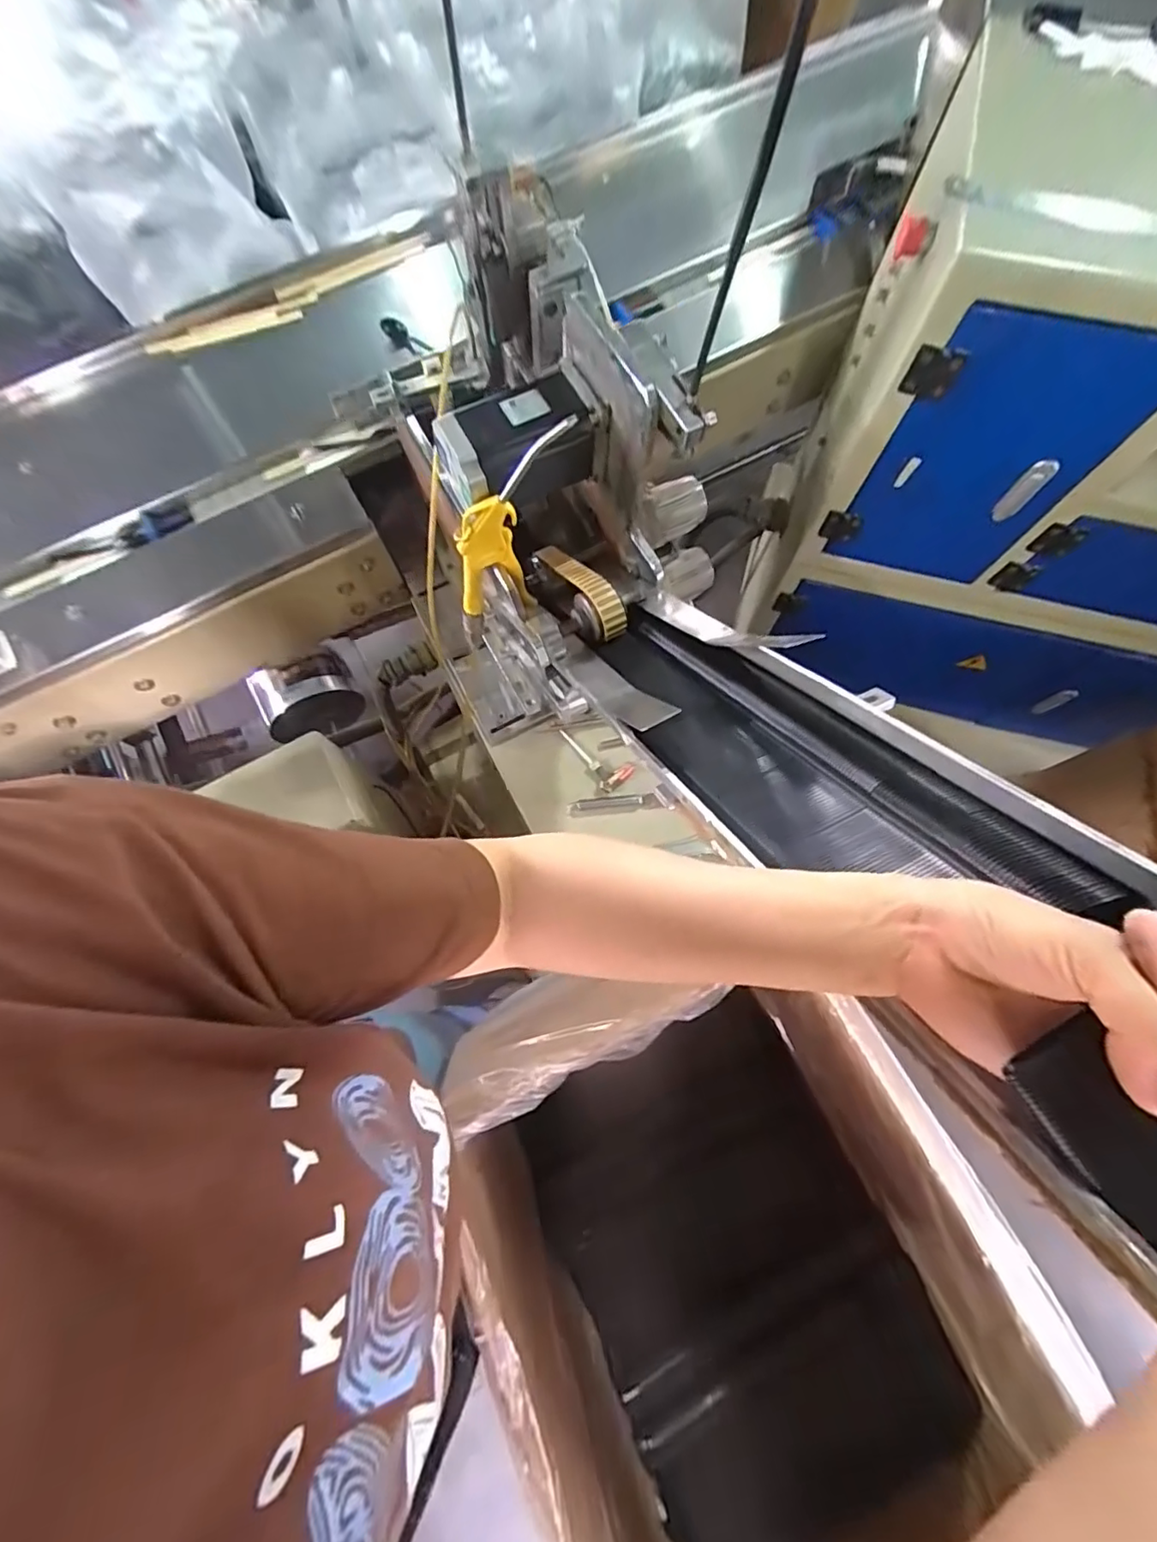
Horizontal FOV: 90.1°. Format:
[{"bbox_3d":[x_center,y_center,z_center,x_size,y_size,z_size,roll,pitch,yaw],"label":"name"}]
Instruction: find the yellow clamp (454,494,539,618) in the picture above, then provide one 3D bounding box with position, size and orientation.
[{"bbox_3d":[-0.092,-0.216,0.606,0.074,0.139,0.041,-3,74,0],"label":"yellow clamp"}]

